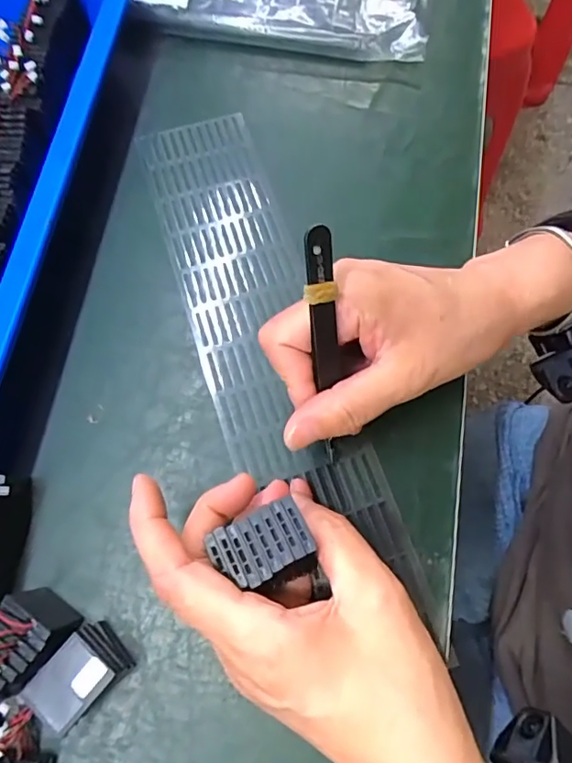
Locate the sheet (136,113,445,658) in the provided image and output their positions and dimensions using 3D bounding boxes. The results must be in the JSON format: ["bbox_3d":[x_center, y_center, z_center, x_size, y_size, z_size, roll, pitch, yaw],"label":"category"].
[{"bbox_3d":[-0.015,-0.028,0.296,0.071,0.005,0.303,-18,71,-7],"label":"sheet"}]

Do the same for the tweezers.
[{"bbox_3d":[0.018,-0.009,0.235,0.011,0.121,0.004,-10,35,-4],"label":"tweezers"}]

